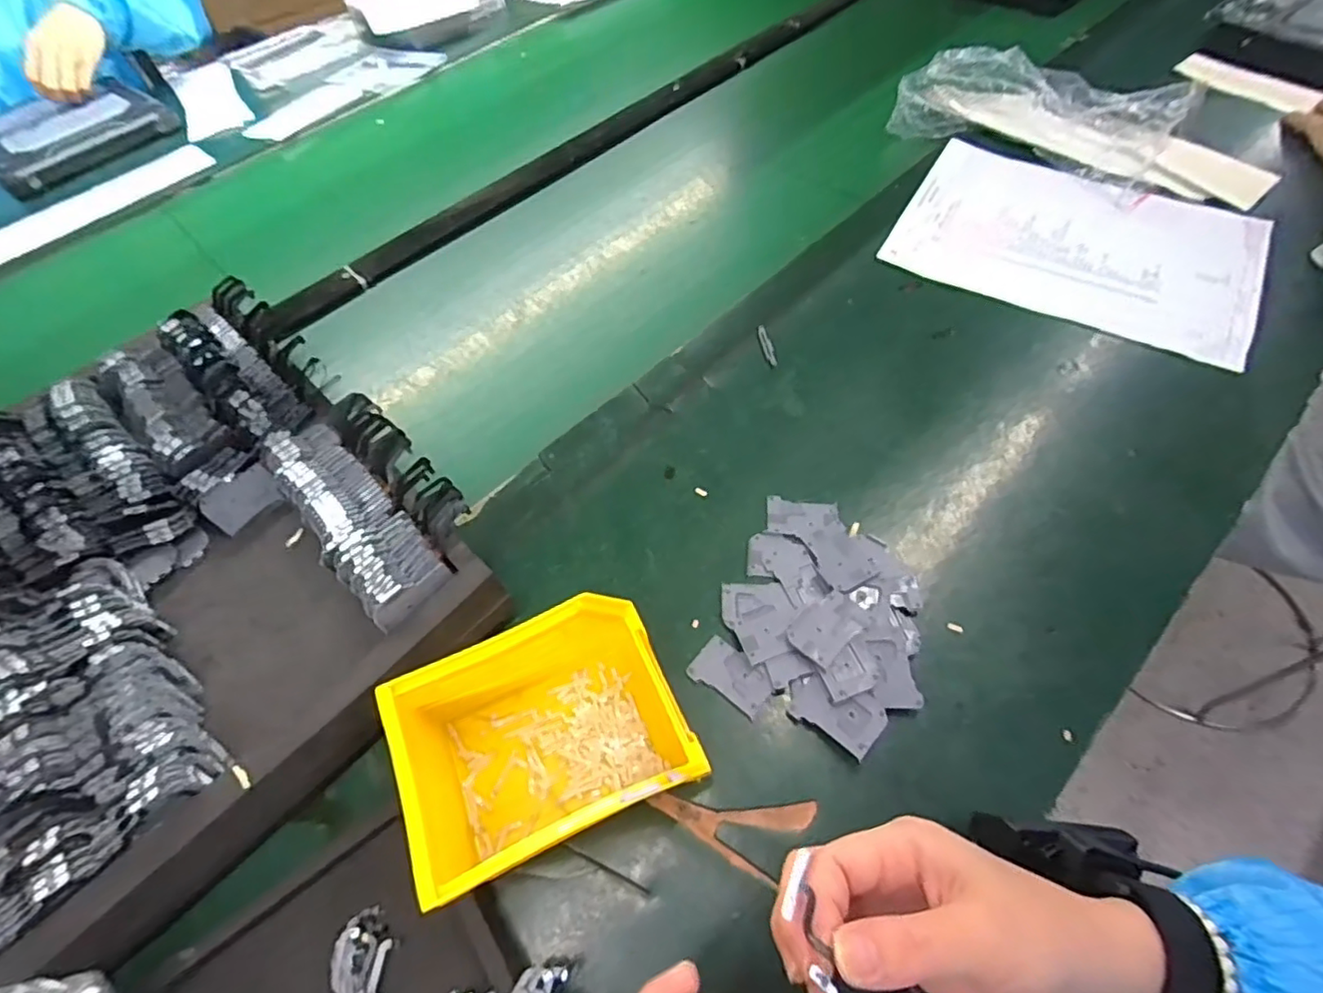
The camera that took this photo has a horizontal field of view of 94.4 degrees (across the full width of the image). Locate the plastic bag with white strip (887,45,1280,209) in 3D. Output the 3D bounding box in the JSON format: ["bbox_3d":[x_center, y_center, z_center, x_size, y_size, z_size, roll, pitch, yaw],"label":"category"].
[{"bbox_3d":[0.397,-0.364,0.595,0.336,0.047,0.133,32,66,23],"label":"plastic bag with white strip"}]

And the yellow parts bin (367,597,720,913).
[{"bbox_3d":[-0.057,0.126,0.323,0.136,0.071,0.103,-23,58,-10],"label":"yellow parts bin"}]

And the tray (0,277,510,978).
[{"bbox_3d":[-0.330,0.041,0.416,0.322,0.058,0.415,-40,63,-19],"label":"tray"}]

